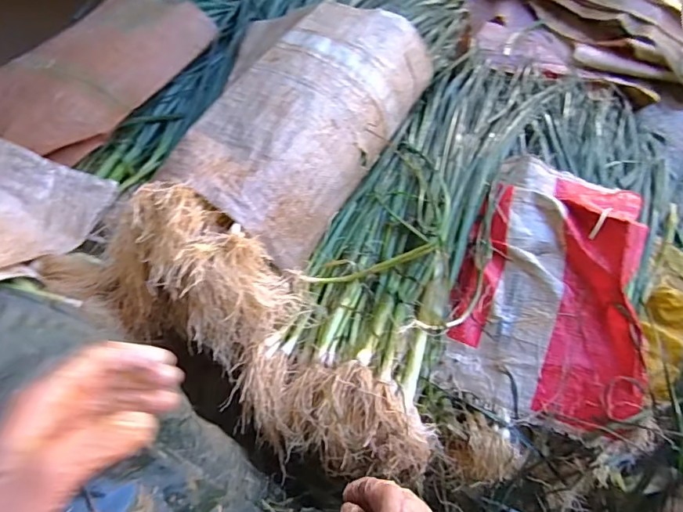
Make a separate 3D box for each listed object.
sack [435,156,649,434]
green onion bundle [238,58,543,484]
[{"bbox_3d":[0.284,0.017,0.630,0.232,0.099,0.397,14,61,7],"label":"sack"},{"bbox_3d":[0.139,-0.094,0.766,0.238,0.121,0.864,20,62,11],"label":"green onion bundle"}]

